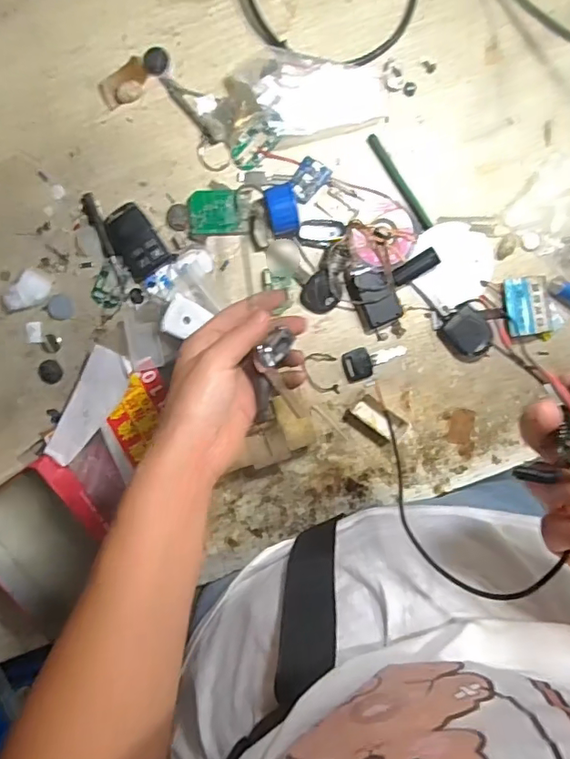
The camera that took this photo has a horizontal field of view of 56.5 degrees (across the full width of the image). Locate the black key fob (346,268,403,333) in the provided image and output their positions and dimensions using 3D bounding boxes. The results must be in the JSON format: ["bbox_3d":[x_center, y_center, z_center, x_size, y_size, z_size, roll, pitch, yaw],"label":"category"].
[{"bbox_3d":[0.070,-0.064,0.412,0.032,0.016,0.046,-21,98,1],"label":"black key fob"}]

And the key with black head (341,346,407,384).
[{"bbox_3d":[0.073,-0.016,0.428,0.052,0.004,0.025,-17,98,1],"label":"key with black head"}]

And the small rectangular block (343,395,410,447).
[{"bbox_3d":[0.074,0.035,0.432,0.045,0.012,0.030,37,95,-6],"label":"small rectangular block"}]

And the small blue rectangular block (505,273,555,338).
[{"bbox_3d":[0.194,-0.059,0.424,0.036,0.010,0.046,-9,98,-1],"label":"small blue rectangular block"}]

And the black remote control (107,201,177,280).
[{"bbox_3d":[-0.113,-0.105,0.402,0.034,0.015,0.053,-32,98,3],"label":"black remote control"}]

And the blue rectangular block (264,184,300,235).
[{"bbox_3d":[-0.002,-0.125,0.395,0.022,0.031,0.036,-14,98,0],"label":"blue rectangular block"}]

